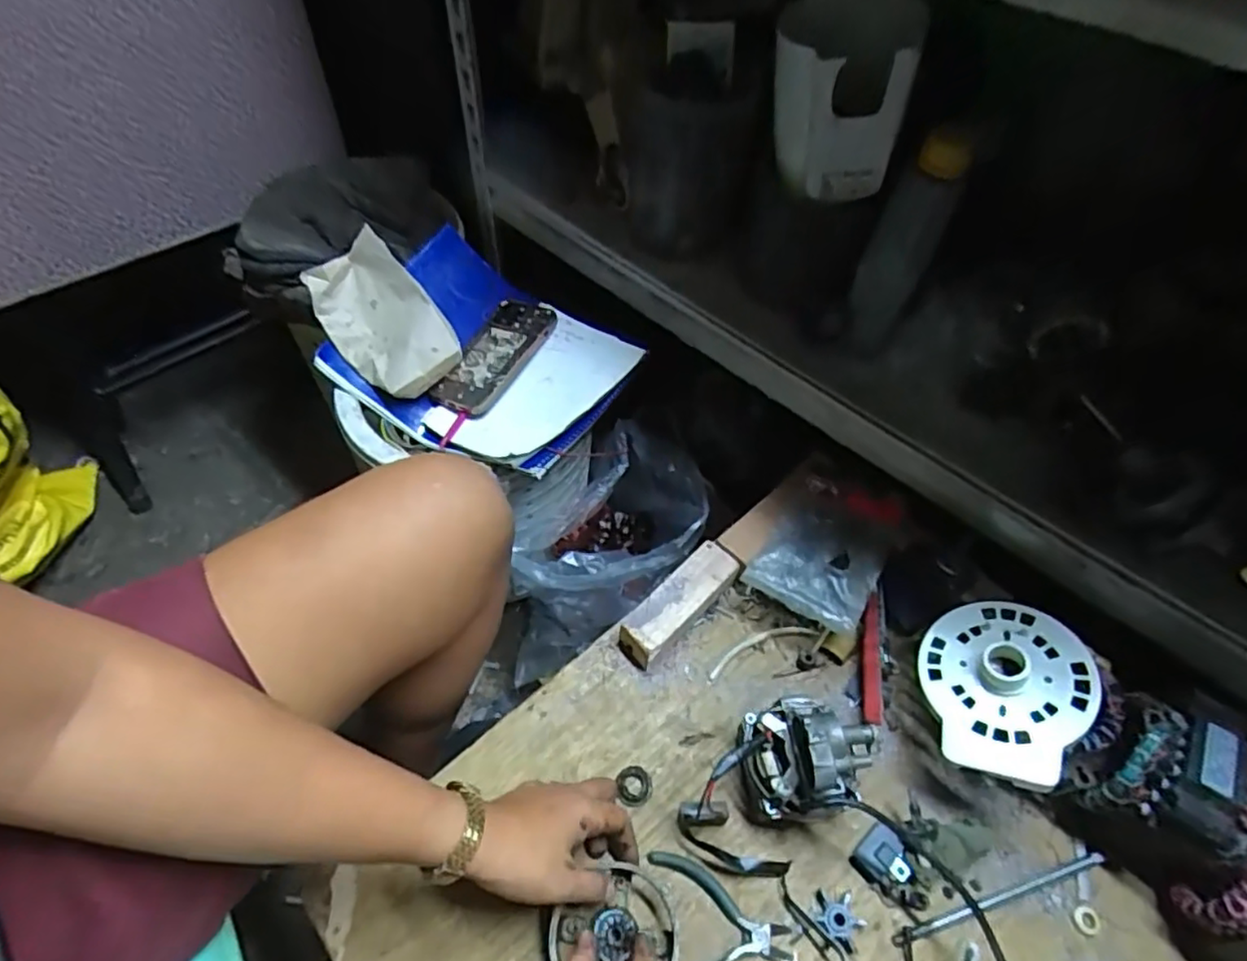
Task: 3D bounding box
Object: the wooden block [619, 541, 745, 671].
[{"bbox_3d":[0.052,0.111,0.584,0.041,0.033,0.127,39,61,22],"label":"wooden block"}]

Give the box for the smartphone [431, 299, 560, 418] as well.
[{"bbox_3d":[-0.145,-0.144,0.742,0.085,0.017,0.165,19,65,21],"label":"smartphone"}]

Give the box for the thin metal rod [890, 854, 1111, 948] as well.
[{"bbox_3d":[0.277,0.304,0.472,0.172,0.013,0.009,-13,55,-13],"label":"thin metal rod"}]

